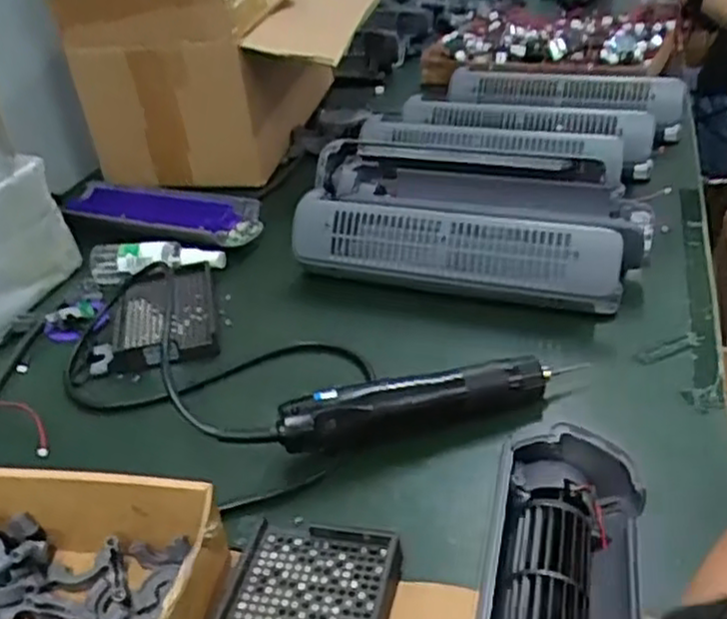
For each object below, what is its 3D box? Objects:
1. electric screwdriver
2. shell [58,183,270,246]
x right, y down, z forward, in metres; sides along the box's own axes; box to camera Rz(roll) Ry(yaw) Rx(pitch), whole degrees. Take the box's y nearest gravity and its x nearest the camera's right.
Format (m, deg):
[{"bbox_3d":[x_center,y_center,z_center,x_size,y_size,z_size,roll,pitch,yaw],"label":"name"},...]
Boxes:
[{"bbox_3d":[0.051,0.068,0.539,0.224,0.043,0.031,-11,32,-12],"label":"electric screwdriver"},{"bbox_3d":[-0.244,-0.117,0.869,0.266,0.032,0.103,10,33,21],"label":"shell"}]

